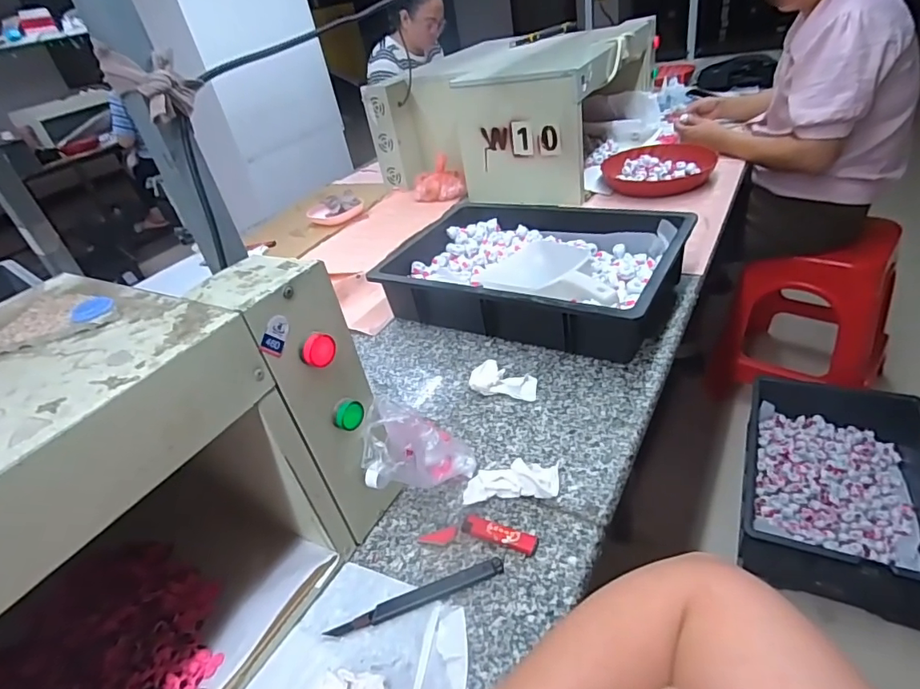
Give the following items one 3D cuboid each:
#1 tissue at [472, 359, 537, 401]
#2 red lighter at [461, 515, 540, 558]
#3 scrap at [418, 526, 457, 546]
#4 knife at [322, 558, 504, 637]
[{"bbox_3d":[0.059,0.050,0.676,0.087,0.023,0.049,1,36,18],"label":"tissue"},{"bbox_3d":[0.038,0.181,0.488,0.075,0.015,0.022,9,40,28],"label":"red lighter"},{"bbox_3d":[-0.022,0.190,0.502,0.038,0.004,0.021,-10,25,6],"label":"scrap"},{"bbox_3d":[-0.039,0.221,0.451,0.159,0.011,0.019,-18,35,-8],"label":"knife"}]

